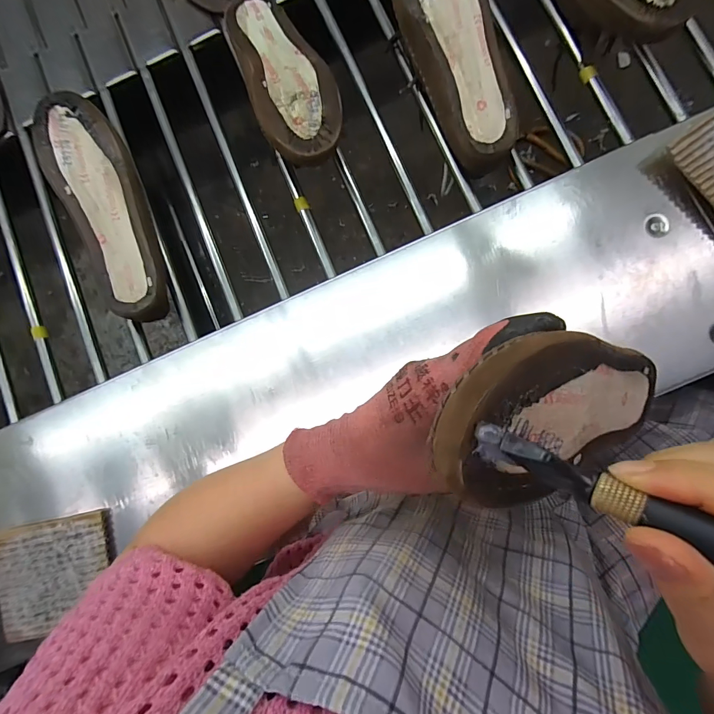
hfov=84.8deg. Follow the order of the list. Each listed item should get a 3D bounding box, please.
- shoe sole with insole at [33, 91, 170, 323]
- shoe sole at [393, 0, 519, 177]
[{"bbox_3d":[-0.299,-0.175,0.477,0.094,0.076,0.260,-24,84,3],"label":"shoe sole with insole"},{"bbox_3d":[0.115,-0.348,0.453,0.094,0.077,0.263,-26,84,3],"label":"shoe sole"}]

